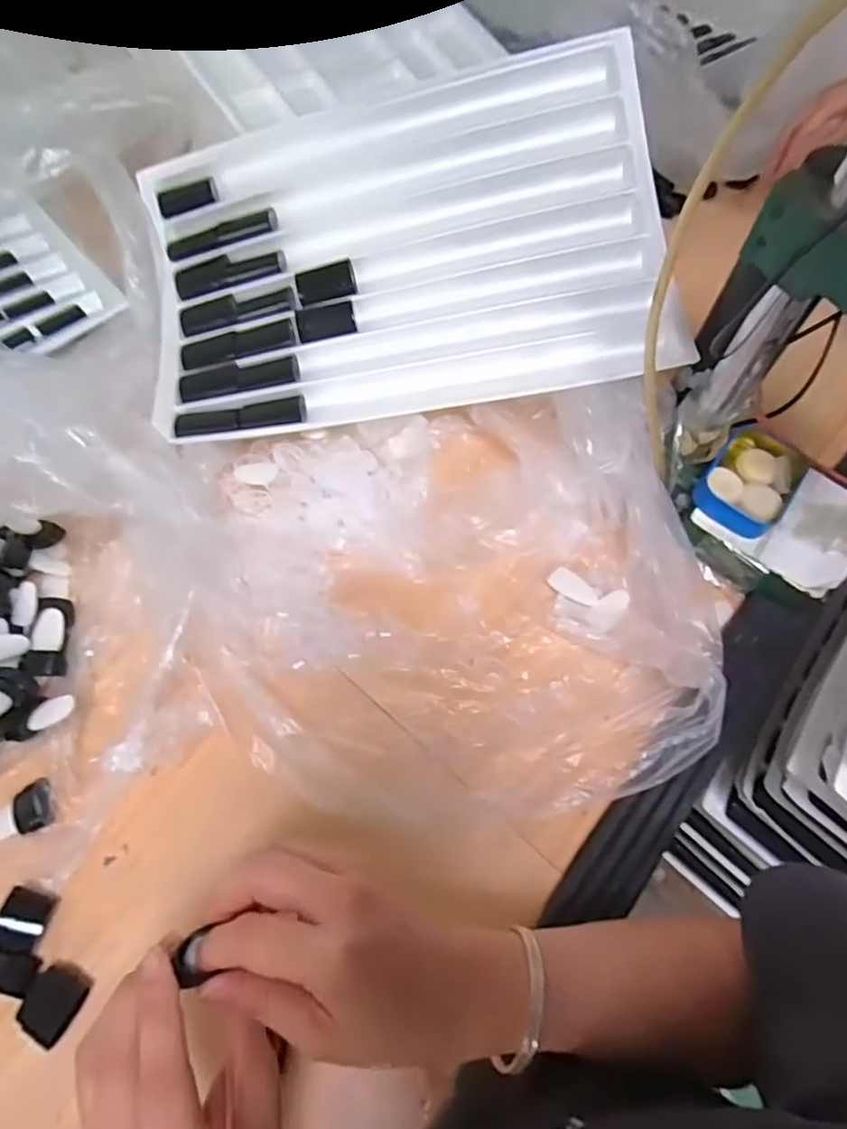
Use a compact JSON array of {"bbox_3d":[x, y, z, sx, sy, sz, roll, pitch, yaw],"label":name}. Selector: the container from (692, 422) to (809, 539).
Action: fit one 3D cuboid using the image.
[{"bbox_3d":[0.278,-0.071,0.506,0.068,0.025,0.103,35,65,15],"label":"container"}]

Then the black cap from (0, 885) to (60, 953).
[{"bbox_3d":[-0.247,0.220,0.369,0.026,0.020,0.035,12,61,3],"label":"black cap"}]

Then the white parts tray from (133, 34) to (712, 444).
[{"bbox_3d":[-0.028,-0.319,0.582,0.486,0.056,0.377,-10,78,4],"label":"white parts tray"}]

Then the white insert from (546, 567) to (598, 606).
[{"bbox_3d":[0.124,0.019,0.493,0.020,0.004,0.044,-44,61,-4],"label":"white insert"}]

